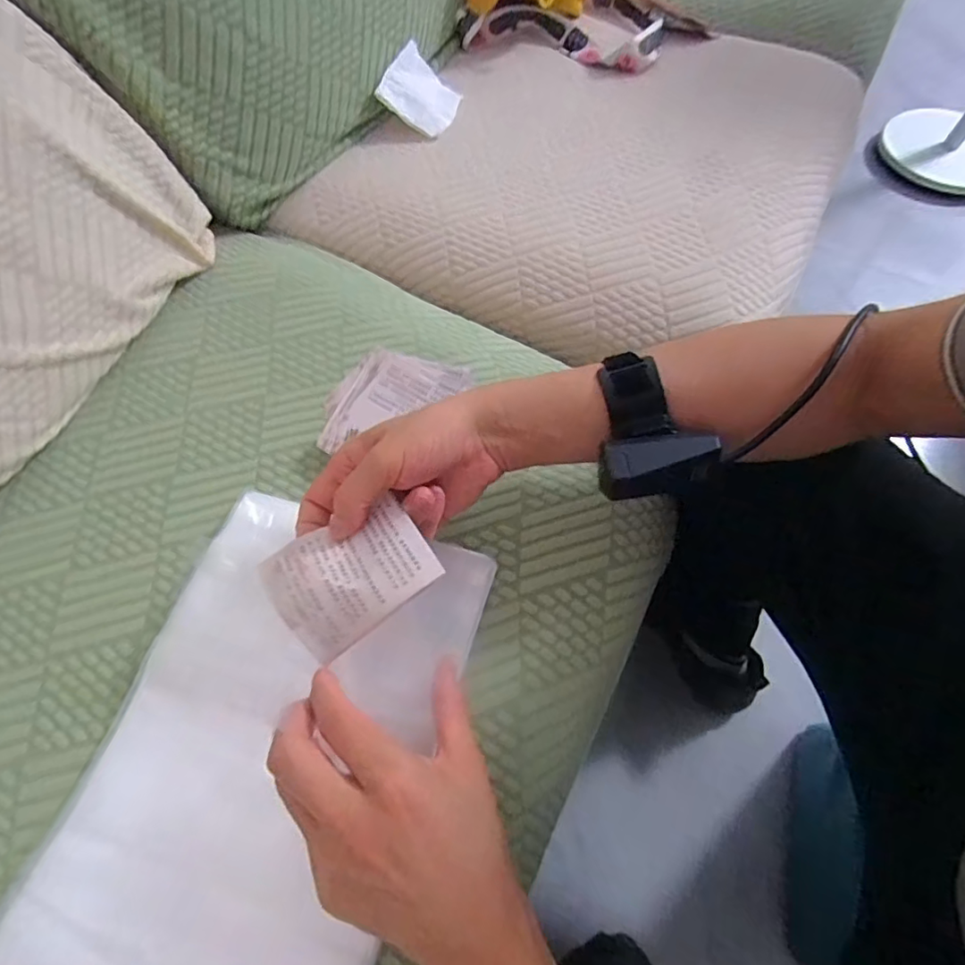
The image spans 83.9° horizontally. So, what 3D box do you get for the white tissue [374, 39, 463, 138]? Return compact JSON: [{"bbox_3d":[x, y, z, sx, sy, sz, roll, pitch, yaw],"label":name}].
[{"bbox_3d":[-0.072,-0.469,0.644,0.089,0.017,0.104,24,61,-10],"label":"white tissue"}]

